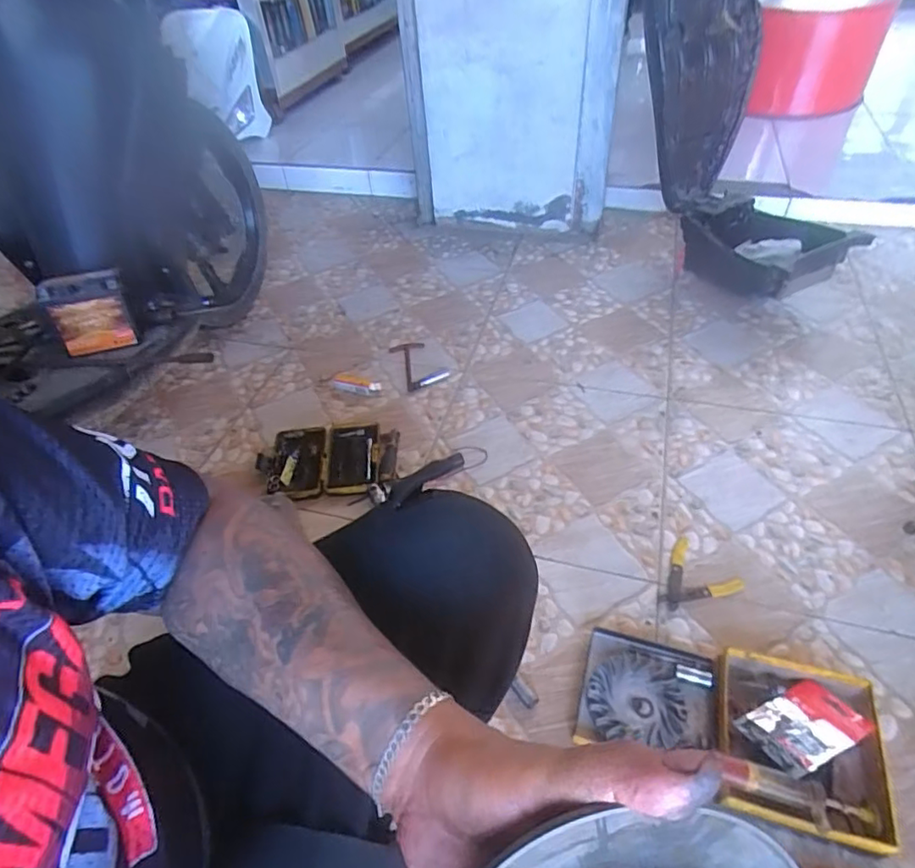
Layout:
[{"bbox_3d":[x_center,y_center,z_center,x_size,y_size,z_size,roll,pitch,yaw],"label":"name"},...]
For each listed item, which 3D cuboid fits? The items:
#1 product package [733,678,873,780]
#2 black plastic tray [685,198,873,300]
[{"bbox_3d":[0.402,0.336,0.656,0.132,0.007,0.087,-16,19,-16],"label":"product package"},{"bbox_3d":[0.675,-0.401,1.284,0.236,0.158,0.306,-17,47,-9],"label":"black plastic tray"}]

